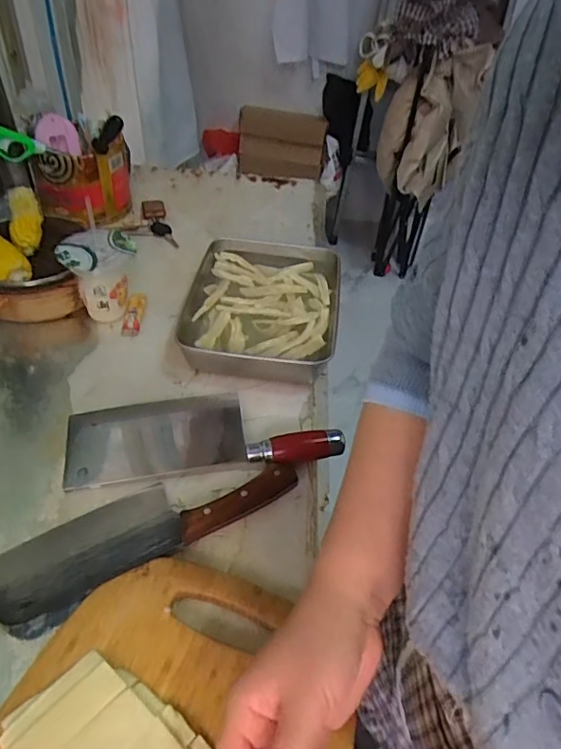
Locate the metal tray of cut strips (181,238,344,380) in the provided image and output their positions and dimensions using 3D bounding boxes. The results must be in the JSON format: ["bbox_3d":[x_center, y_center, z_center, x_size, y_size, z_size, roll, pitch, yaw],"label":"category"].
[{"bbox_3d":[-0.022,-0.089,0.722,0.195,0.043,0.245,6,46,3],"label":"metal tray of cut strips"}]

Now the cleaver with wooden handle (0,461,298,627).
[{"bbox_3d":[-0.126,0.135,0.506,0.288,0.023,0.080,-20,51,-21],"label":"cleaver with wooden handle"}]

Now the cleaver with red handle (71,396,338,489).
[{"bbox_3d":[-0.084,0.062,0.586,0.281,0.023,0.103,-4,47,-7],"label":"cleaver with red handle"}]

